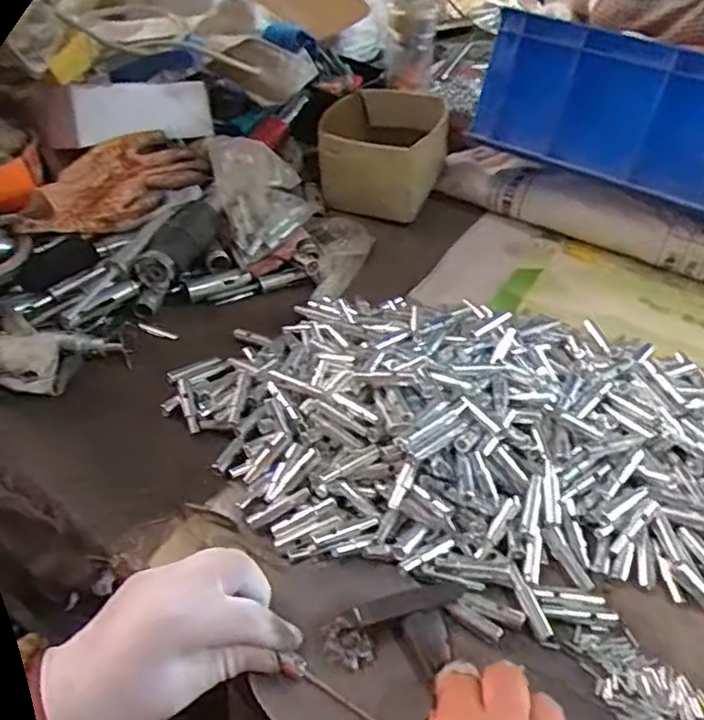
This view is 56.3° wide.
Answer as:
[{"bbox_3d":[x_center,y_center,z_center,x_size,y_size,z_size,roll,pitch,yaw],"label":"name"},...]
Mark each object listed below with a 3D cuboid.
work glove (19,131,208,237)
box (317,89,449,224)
[{"bbox_3d":[-0.252,-0.183,0.692,0.195,0.032,0.089,-41,92,-27],"label":"work glove"},{"bbox_3d":[0.040,-0.268,0.849,0.154,0.094,0.176,7,44,4],"label":"box"}]

